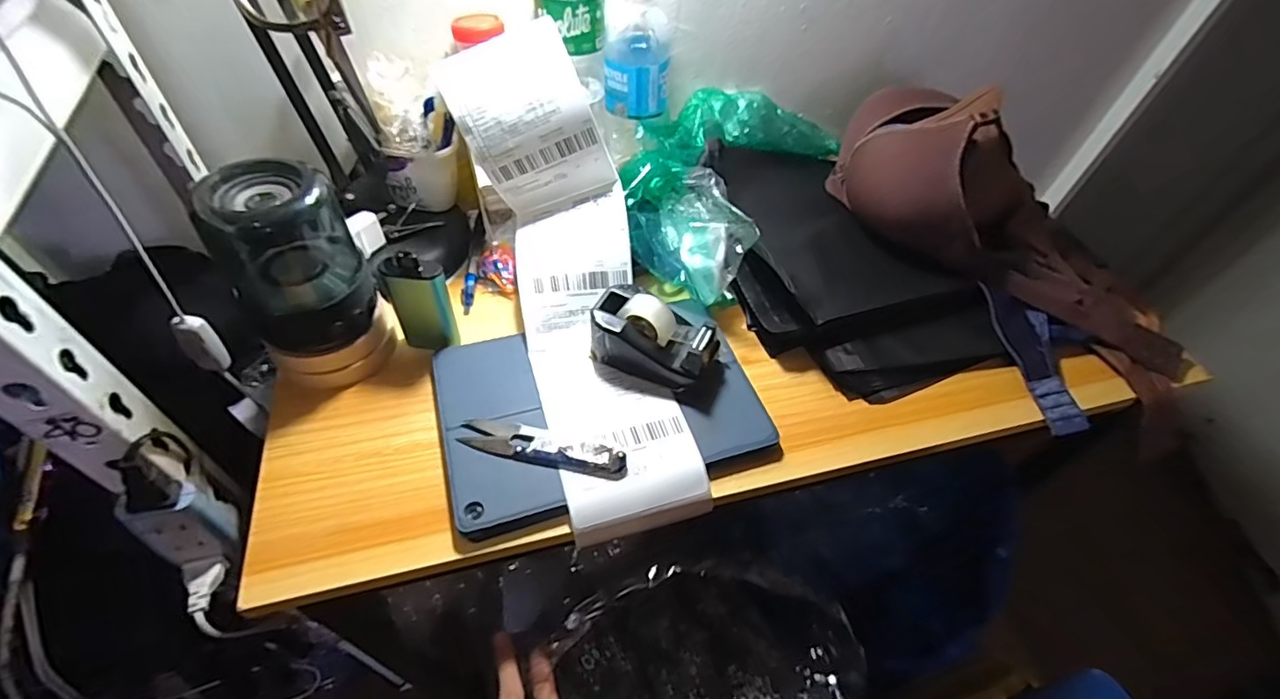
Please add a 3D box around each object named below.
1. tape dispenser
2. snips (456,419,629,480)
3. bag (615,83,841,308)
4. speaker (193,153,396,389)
[{"bbox_3d":[0.012,-0.016,0.441,0.099,0.053,0.065,15,51,6],"label":"tape dispenser"},{"bbox_3d":[-0.068,0.069,0.393,0.120,0.011,0.028,11,50,3],"label":"snips"},{"bbox_3d":[0.084,-0.184,0.555,0.149,0.081,0.289,26,53,15],"label":"bag"},{"bbox_3d":[-0.240,-0.045,0.397,0.083,0.157,0.083,-36,62,-30],"label":"speaker"}]

